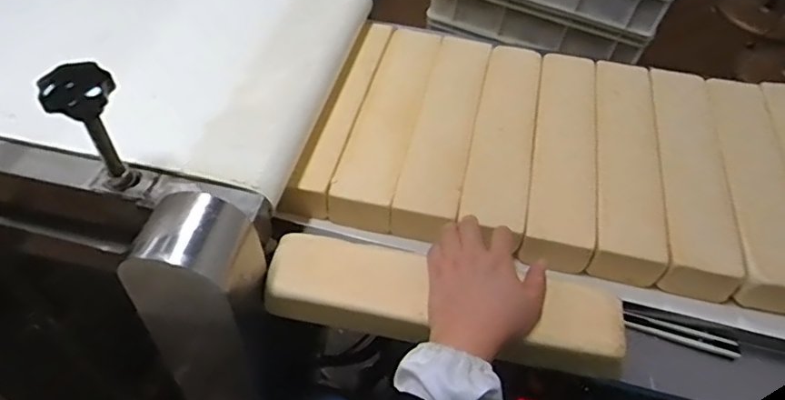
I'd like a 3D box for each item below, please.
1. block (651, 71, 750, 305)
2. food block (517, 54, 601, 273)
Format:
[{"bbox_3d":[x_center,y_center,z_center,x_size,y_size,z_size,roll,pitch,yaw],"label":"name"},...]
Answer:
[{"bbox_3d":[0.377,-0.042,0.740,0.086,0.064,0.350,9,50,3],"label":"block"},{"bbox_3d":[0.228,-0.069,0.755,0.079,0.056,0.355,12,50,6],"label":"food block"}]

